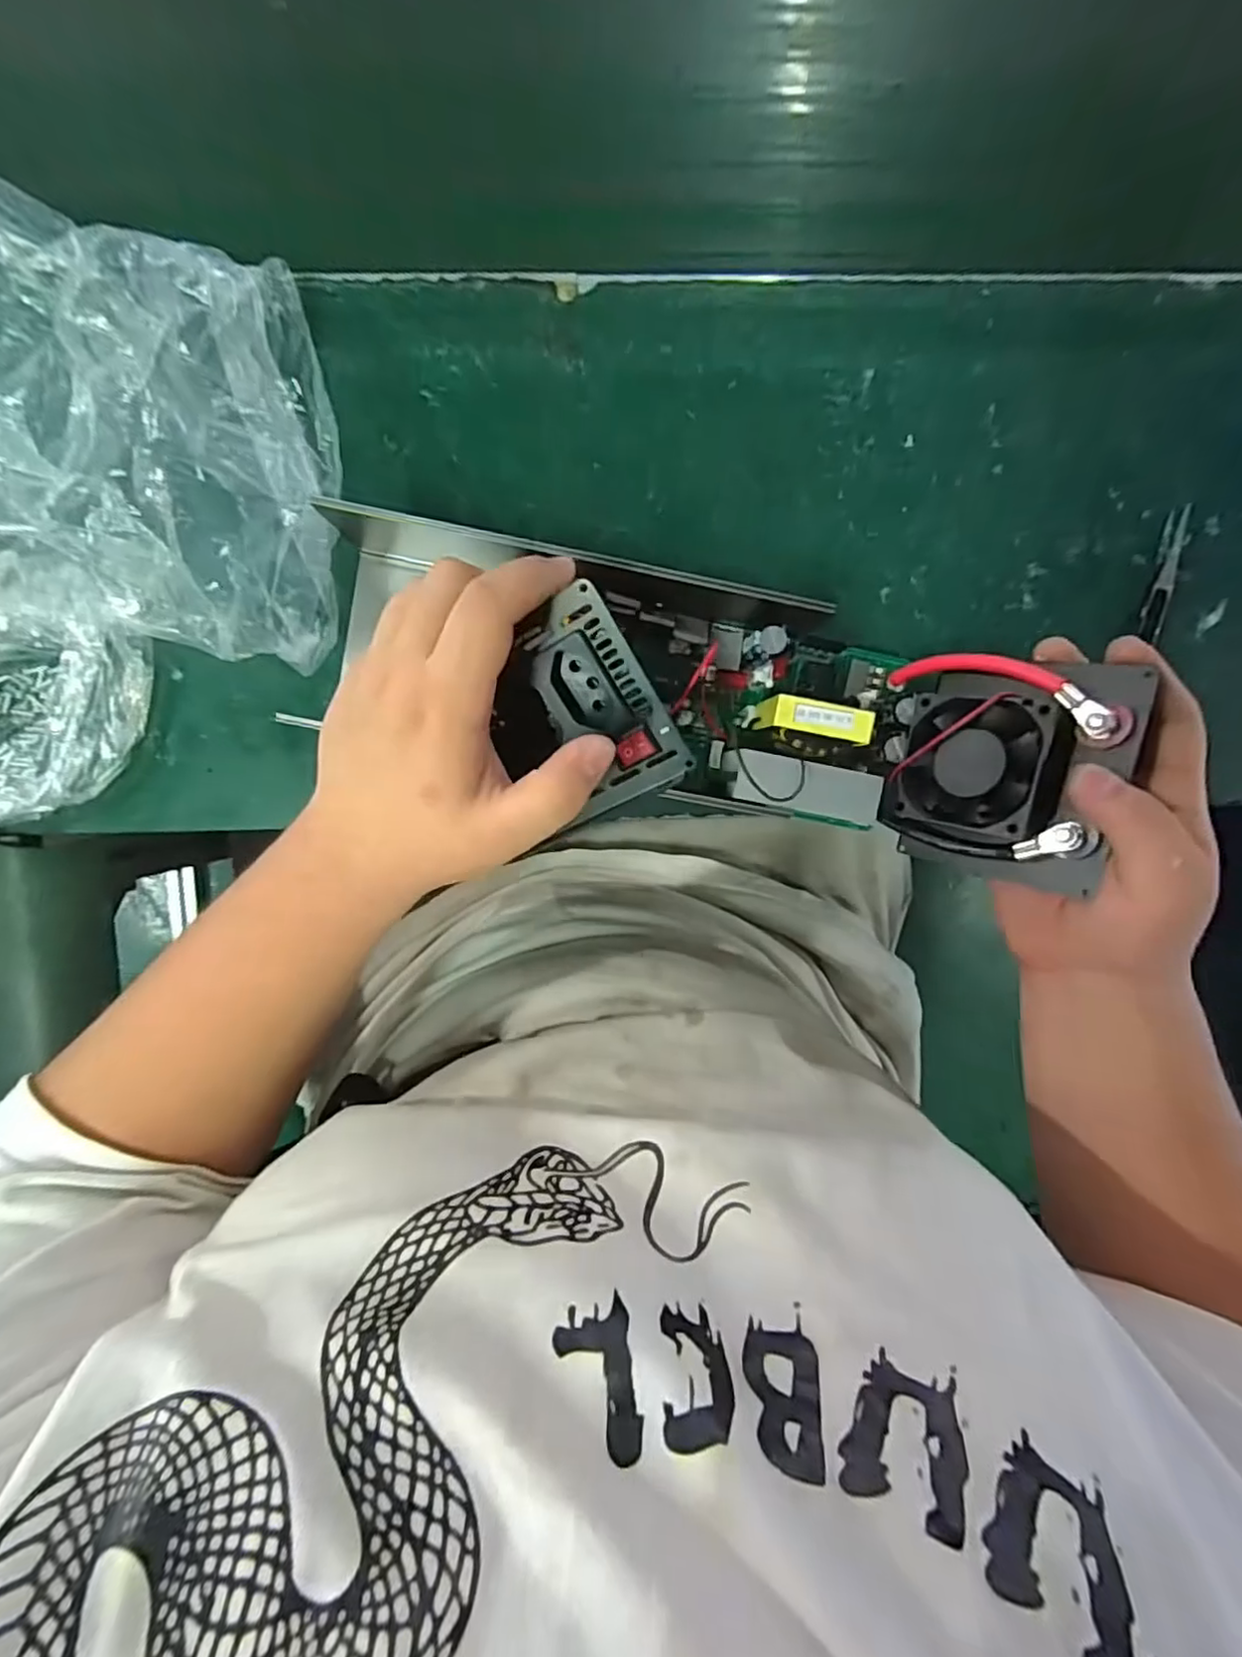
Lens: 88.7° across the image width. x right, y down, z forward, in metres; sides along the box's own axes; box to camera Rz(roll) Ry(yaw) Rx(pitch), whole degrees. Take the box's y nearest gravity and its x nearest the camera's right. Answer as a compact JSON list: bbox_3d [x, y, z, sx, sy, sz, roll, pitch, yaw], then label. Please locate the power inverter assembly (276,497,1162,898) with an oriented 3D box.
[{"bbox_3d":[0.081,-0.053,0.301,0.257,0.101,0.105,11,94,-1],"label":"power inverter assembly"}]

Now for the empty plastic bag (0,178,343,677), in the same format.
[{"bbox_3d":[-0.247,-0.193,0.294,0.246,0.073,0.186,13,94,-3],"label":"empty plastic bag"}]

